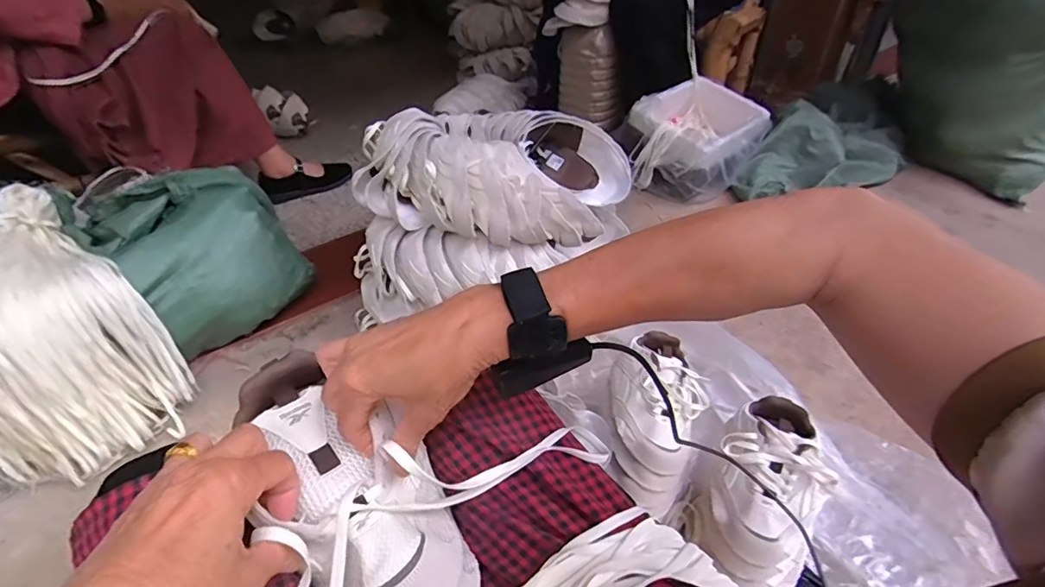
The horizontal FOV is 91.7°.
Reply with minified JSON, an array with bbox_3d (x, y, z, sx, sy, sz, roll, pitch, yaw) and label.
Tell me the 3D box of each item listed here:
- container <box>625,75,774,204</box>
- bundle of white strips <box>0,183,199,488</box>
[{"bbox_3d":[0.470,-0.422,1.387,0.351,0.197,0.272,-32,49,-31],"label":"container"},{"bbox_3d":[-0.720,0.061,0.771,0.269,0.292,0.318,-27,47,-28],"label":"bundle of white strips"}]

